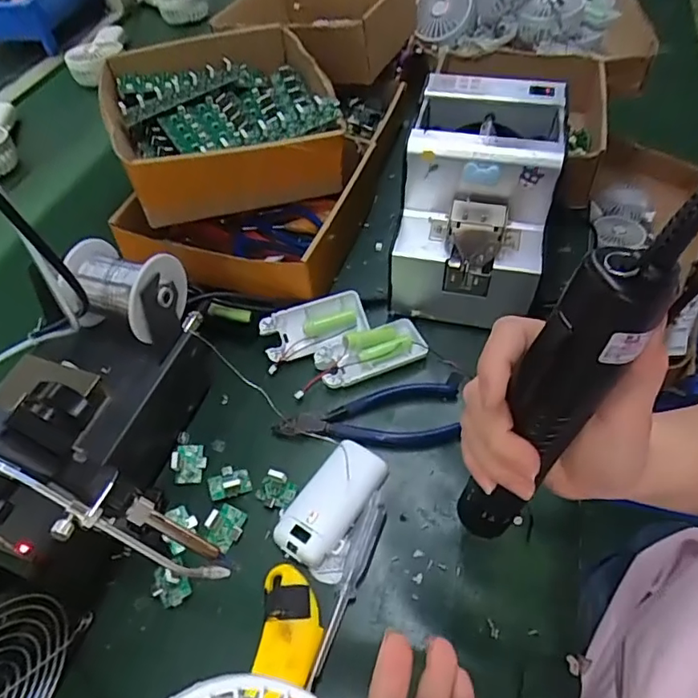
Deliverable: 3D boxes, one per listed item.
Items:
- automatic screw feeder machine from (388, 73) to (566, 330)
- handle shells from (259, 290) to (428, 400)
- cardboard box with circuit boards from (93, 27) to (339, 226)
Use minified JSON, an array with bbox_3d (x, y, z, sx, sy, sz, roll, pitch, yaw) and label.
[{"bbox_3d":[0.115,-0.132,0.492,0.120,0.145,0.169,9,53,12],"label":"automatic screw feeder machine"},{"bbox_3d":[-0.007,-0.009,0.478,0.126,0.025,0.085,-18,52,-9],"label":"handle shells"},{"bbox_3d":[-0.125,-0.235,0.557,0.214,0.081,0.222,-19,52,-10],"label":"cardboard box with circuit boards"}]

